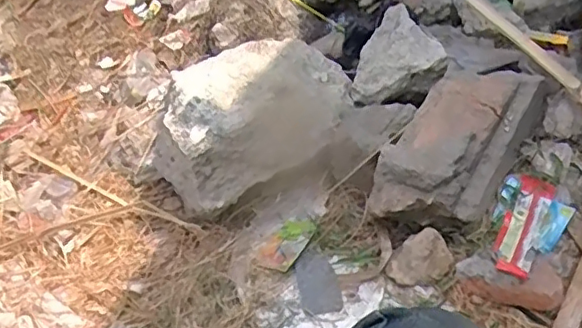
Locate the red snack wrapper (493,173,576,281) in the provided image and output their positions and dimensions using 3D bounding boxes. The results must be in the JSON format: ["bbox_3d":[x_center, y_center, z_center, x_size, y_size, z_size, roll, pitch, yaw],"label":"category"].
[{"bbox_3d":[0.356,0.099,0.899,0.103,0.042,0.204,19,49,25],"label":"red snack wrapper"}]

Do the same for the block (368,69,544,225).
[{"bbox_3d":[0.269,-0.043,0.938,0.147,0.103,0.347,26,53,30],"label":"block"}]

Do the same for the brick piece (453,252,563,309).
[{"bbox_3d":[0.313,0.165,0.854,0.144,0.039,0.070,12,47,20],"label":"brick piece"}]

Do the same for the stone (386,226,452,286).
[{"bbox_3d":[0.196,0.143,0.892,0.088,0.043,0.068,-32,49,-23],"label":"stone"}]

